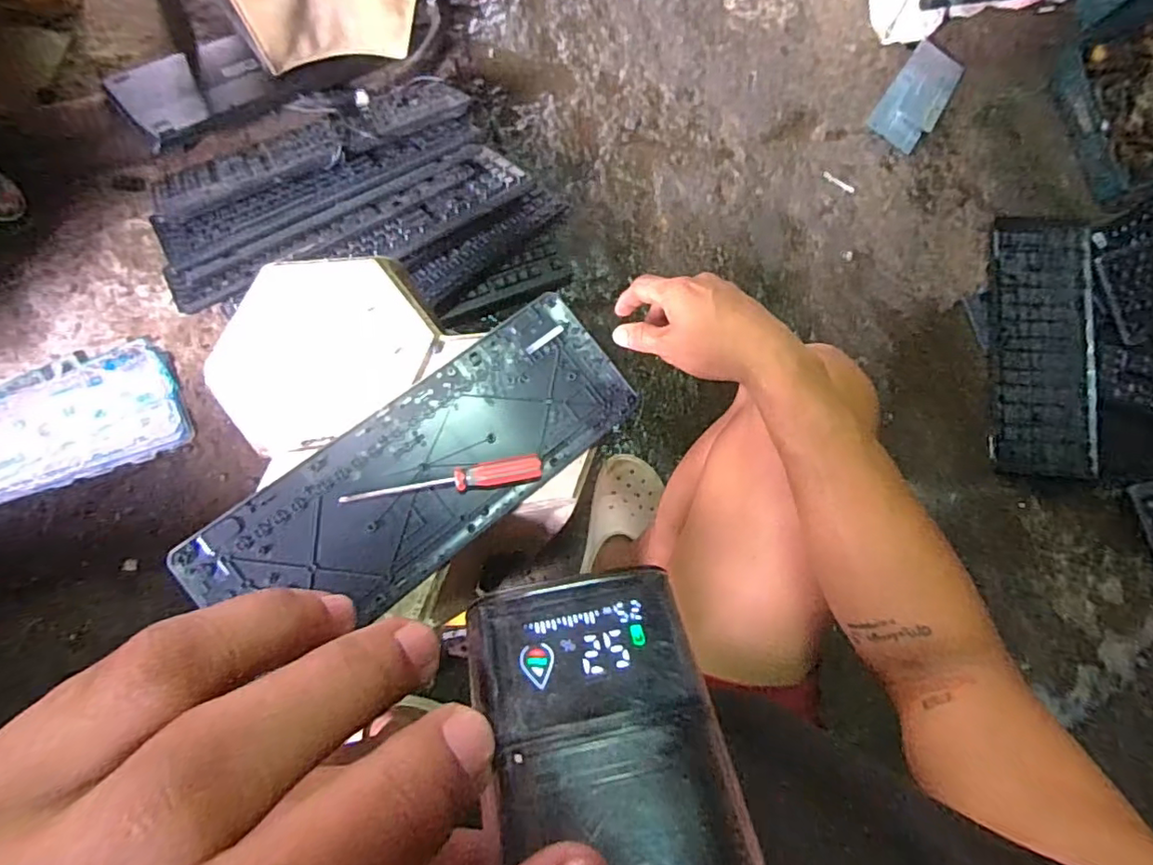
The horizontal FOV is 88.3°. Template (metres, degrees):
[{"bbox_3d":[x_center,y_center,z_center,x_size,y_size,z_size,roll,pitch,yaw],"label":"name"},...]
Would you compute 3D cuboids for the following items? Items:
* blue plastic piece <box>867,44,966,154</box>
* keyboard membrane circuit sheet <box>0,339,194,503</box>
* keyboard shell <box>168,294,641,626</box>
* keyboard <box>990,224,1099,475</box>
[{"bbox_3d":[0.611,-0.597,1.061,0.097,0.012,0.199,36,77,-2],"label":"blue plastic piece"},{"bbox_3d":[-0.701,0.017,0.712,0.395,0.028,0.142,-24,89,-18],"label":"keyboard membrane circuit sheet"},{"bbox_3d":[-0.145,0.037,0.586,0.436,0.016,0.170,-33,86,-15],"label":"keyboard shell"},{"bbox_3d":[0.782,-0.148,0.996,0.161,0.022,0.437,6,79,-8],"label":"keyboard"}]

